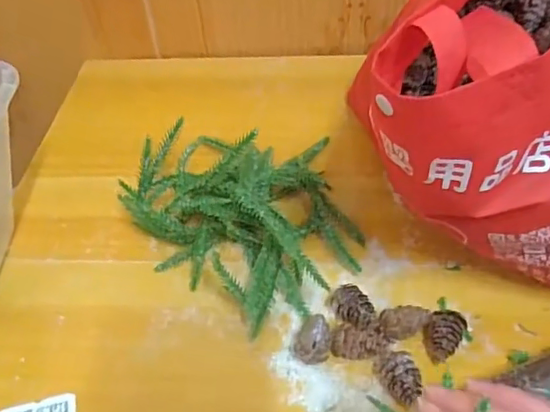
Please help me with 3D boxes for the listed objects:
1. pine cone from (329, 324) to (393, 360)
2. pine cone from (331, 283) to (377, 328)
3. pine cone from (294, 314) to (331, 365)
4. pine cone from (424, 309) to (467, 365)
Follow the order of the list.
[{"bbox_3d":[0.057,0.090,0.379,0.040,0.023,0.023,2,46,7],"label":"pine cone"},{"bbox_3d":[0.054,0.070,0.395,0.022,0.016,0.038,-17,47,-11],"label":"pine cone"},{"bbox_3d":[0.026,0.089,0.384,0.022,0.020,0.037,2,45,7],"label":"pine cone"},{"bbox_3d":[0.111,0.084,0.379,0.023,0.020,0.030,23,52,25],"label":"pine cone"}]

